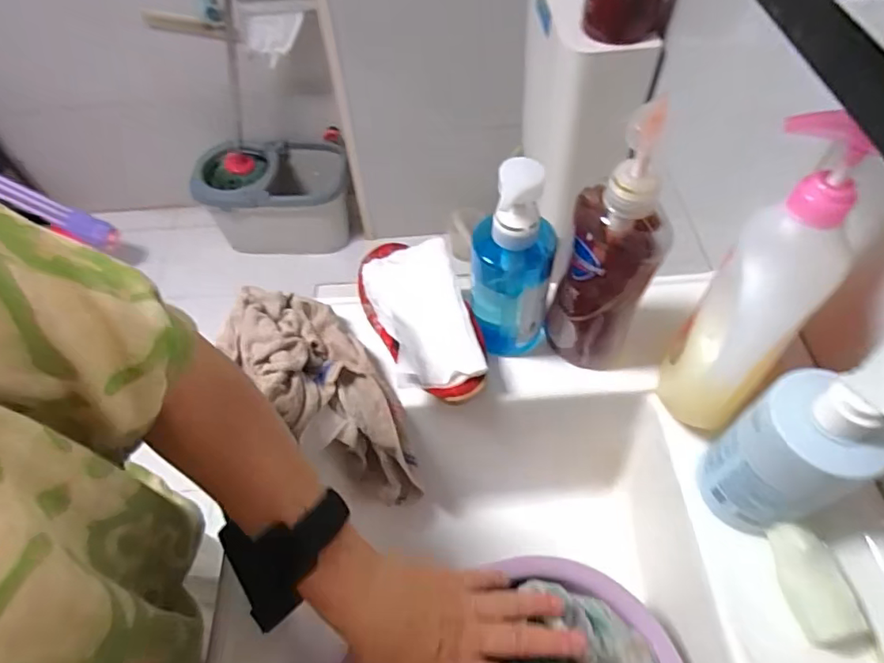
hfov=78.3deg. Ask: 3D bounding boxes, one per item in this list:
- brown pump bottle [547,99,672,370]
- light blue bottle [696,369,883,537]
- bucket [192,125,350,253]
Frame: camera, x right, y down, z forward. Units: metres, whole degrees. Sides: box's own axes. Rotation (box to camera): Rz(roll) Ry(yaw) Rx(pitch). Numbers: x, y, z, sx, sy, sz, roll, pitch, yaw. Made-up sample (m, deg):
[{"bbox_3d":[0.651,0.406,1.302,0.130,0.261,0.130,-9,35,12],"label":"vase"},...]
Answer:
[{"bbox_3d":[0.129,-0.054,0.422,0.065,0.237,0.051,18,58,14],"label":"brown pump bottle"},{"bbox_3d":[0.235,0.085,0.371,0.056,0.153,0.069,-28,59,-16],"label":"light blue bottle"},{"bbox_3d":[-0.485,-0.372,1.625,0.405,0.313,0.223,-6,56,-2],"label":"bucket"}]

